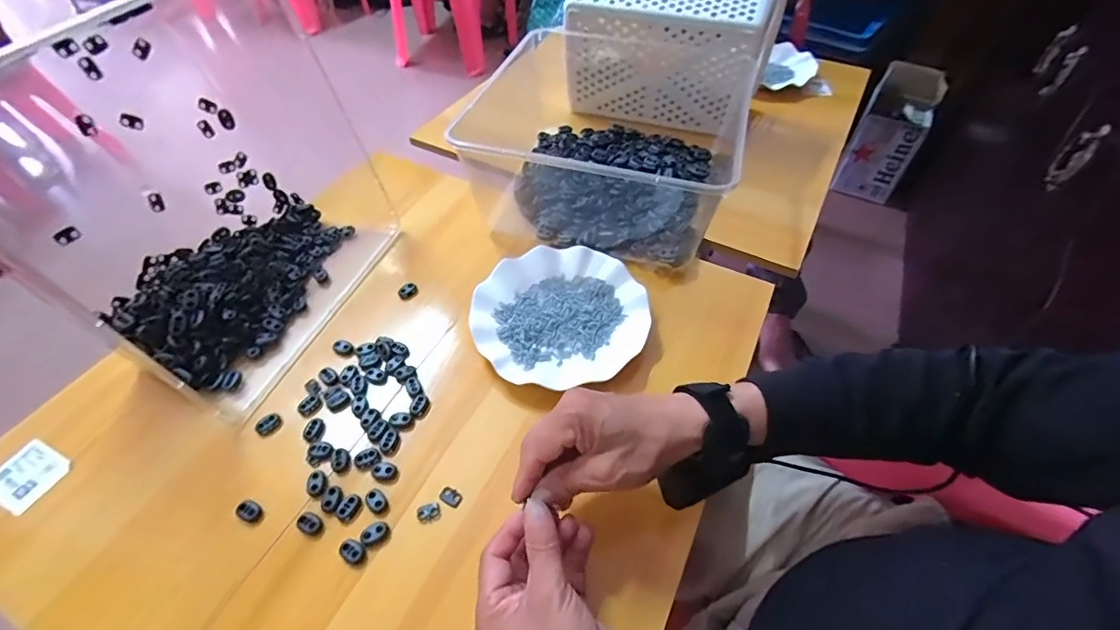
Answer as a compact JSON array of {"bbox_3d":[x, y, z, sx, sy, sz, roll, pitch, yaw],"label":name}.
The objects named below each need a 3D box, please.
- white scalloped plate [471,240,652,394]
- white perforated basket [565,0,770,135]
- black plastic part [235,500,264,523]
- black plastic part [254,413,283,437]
[{"bbox_3d":[-0.001,-0.004,0.519,0.176,0.019,0.179,0,51,0],"label":"white scalloped plate"},{"bbox_3d":[0.149,-0.385,0.714,0.273,0.188,0.107,17,53,14],"label":"white perforated basket"},{"bbox_3d":[-0.259,0.164,0.405,0.020,0.009,0.015,17,53,14],"label":"black plastic part"},{"bbox_3d":[-0.272,0.103,0.454,0.022,0.006,0.017,-37,60,-26],"label":"black plastic part"}]

